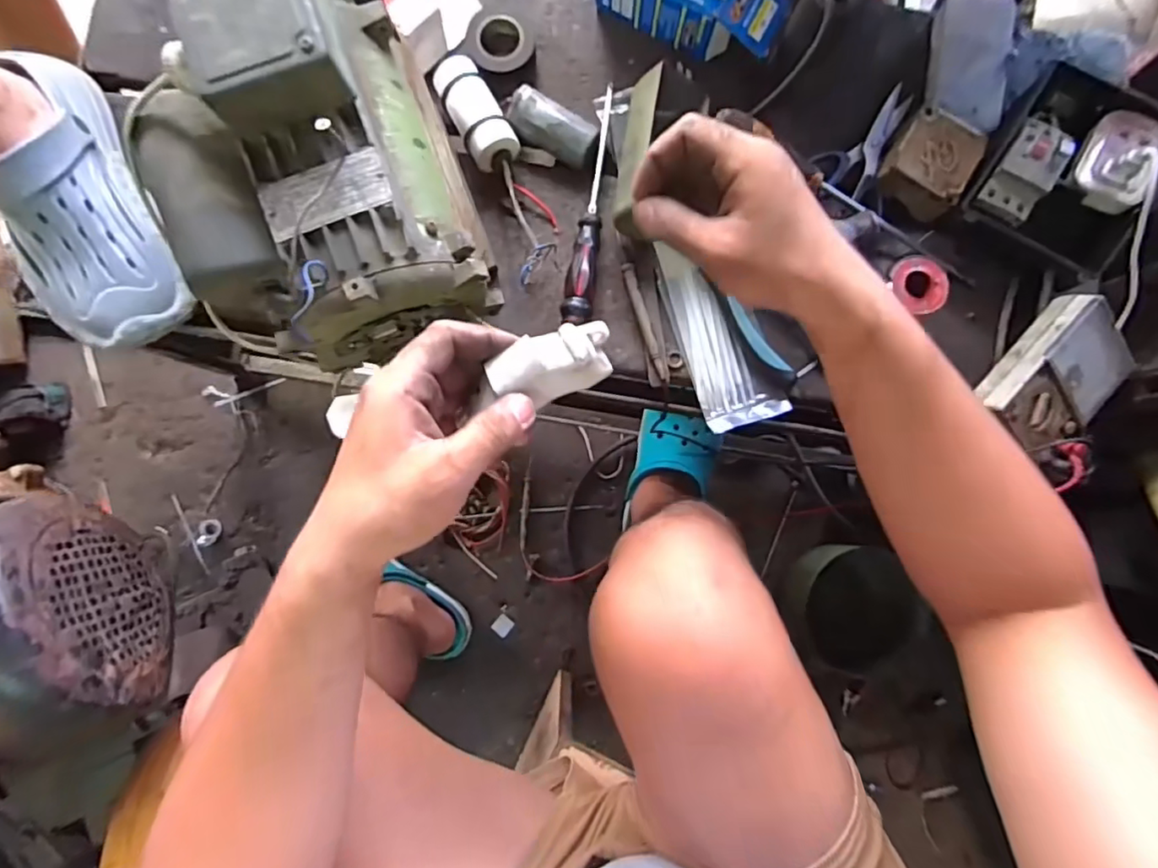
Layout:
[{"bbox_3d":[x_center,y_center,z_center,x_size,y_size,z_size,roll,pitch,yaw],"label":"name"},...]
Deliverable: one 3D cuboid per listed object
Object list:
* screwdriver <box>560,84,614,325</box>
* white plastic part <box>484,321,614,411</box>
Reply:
[{"bbox_3d":[0.011,-0.211,0.545,0.026,0.033,0.227,8,84,-2],"label":"screwdriver"},{"bbox_3d":[-0.013,-0.040,0.327,0.071,0.023,0.037,-23,86,-5],"label":"white plastic part"}]

